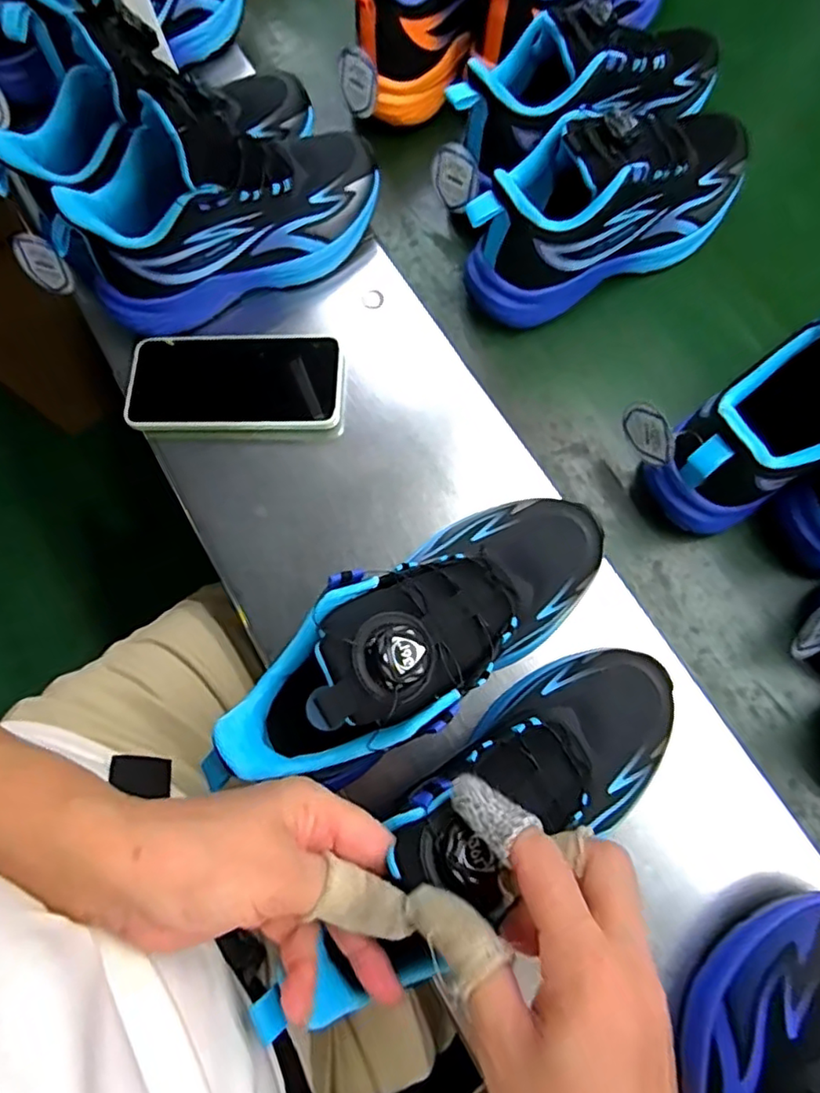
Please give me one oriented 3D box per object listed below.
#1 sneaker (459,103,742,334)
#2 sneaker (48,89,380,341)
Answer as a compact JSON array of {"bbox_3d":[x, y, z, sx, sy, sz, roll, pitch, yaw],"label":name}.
[{"bbox_3d":[0.156,-0.261,0.464,0.252,0.127,0.082,-26,73,-7],"label":"sneaker"},{"bbox_3d":[-0.134,-0.250,0.447,0.231,0.146,0.083,-26,73,-7],"label":"sneaker"}]

